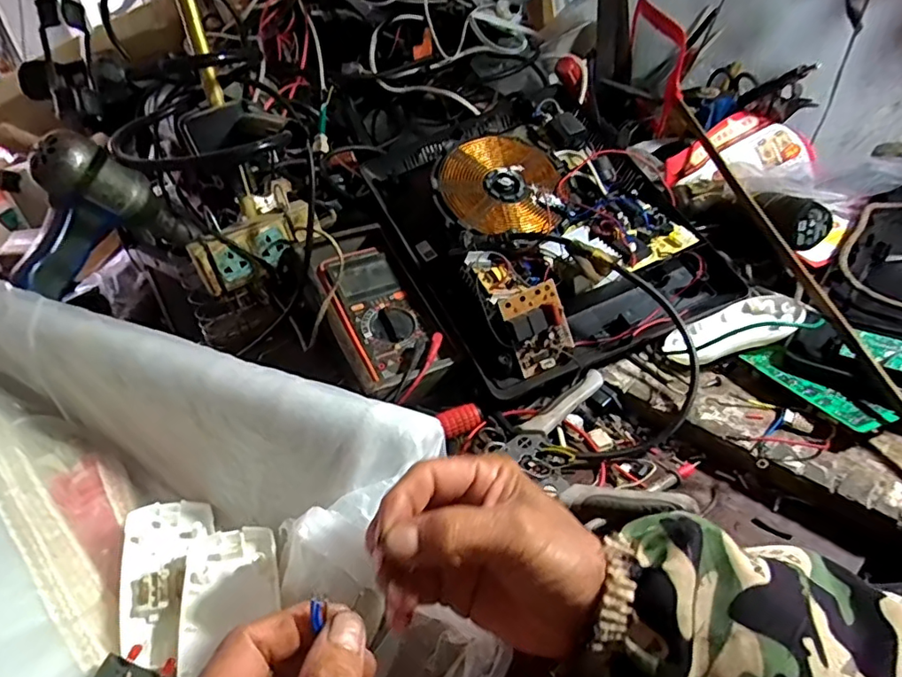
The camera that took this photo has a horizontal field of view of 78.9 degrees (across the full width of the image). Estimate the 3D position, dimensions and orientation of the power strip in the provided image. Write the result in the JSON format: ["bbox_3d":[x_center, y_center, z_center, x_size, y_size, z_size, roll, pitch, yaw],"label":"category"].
[{"bbox_3d":[-0.213,-0.090,0.568,0.101,0.051,0.026,-28,40,-27],"label":"power strip"}]

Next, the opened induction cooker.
[{"bbox_3d":[0.090,-0.147,0.608,0.312,0.103,0.400,-23,60,-15],"label":"opened induction cooker"}]

